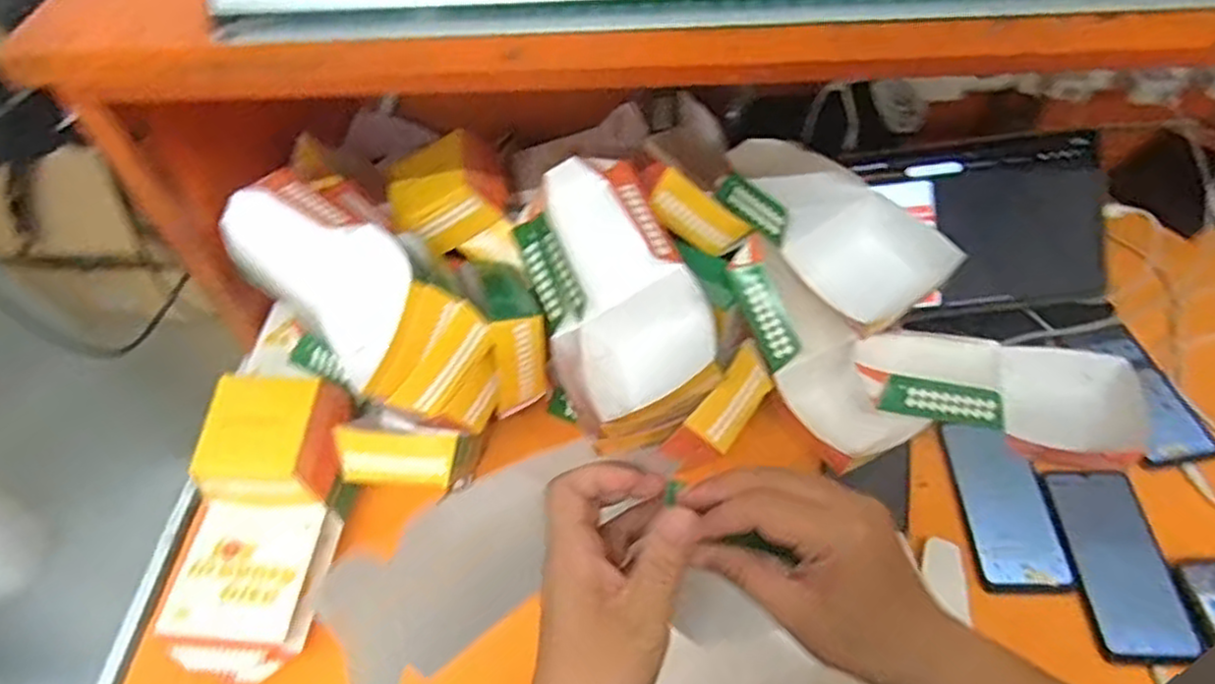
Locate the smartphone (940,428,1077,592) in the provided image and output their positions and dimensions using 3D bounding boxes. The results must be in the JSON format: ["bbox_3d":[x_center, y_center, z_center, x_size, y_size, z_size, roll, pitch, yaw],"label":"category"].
[{"bbox_3d":[0.353,0.144,0.649,0.073,0.013,0.154,-1,51,4],"label":"smartphone"}]

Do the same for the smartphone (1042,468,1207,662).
[{"bbox_3d":[0.429,0.181,0.610,0.077,0.012,0.162,0,51,5],"label":"smartphone"}]

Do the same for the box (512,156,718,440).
[{"bbox_3d":[-0.005,-0.048,0.638,0.143,0.053,0.224,-31,86,13],"label":"box"}]

